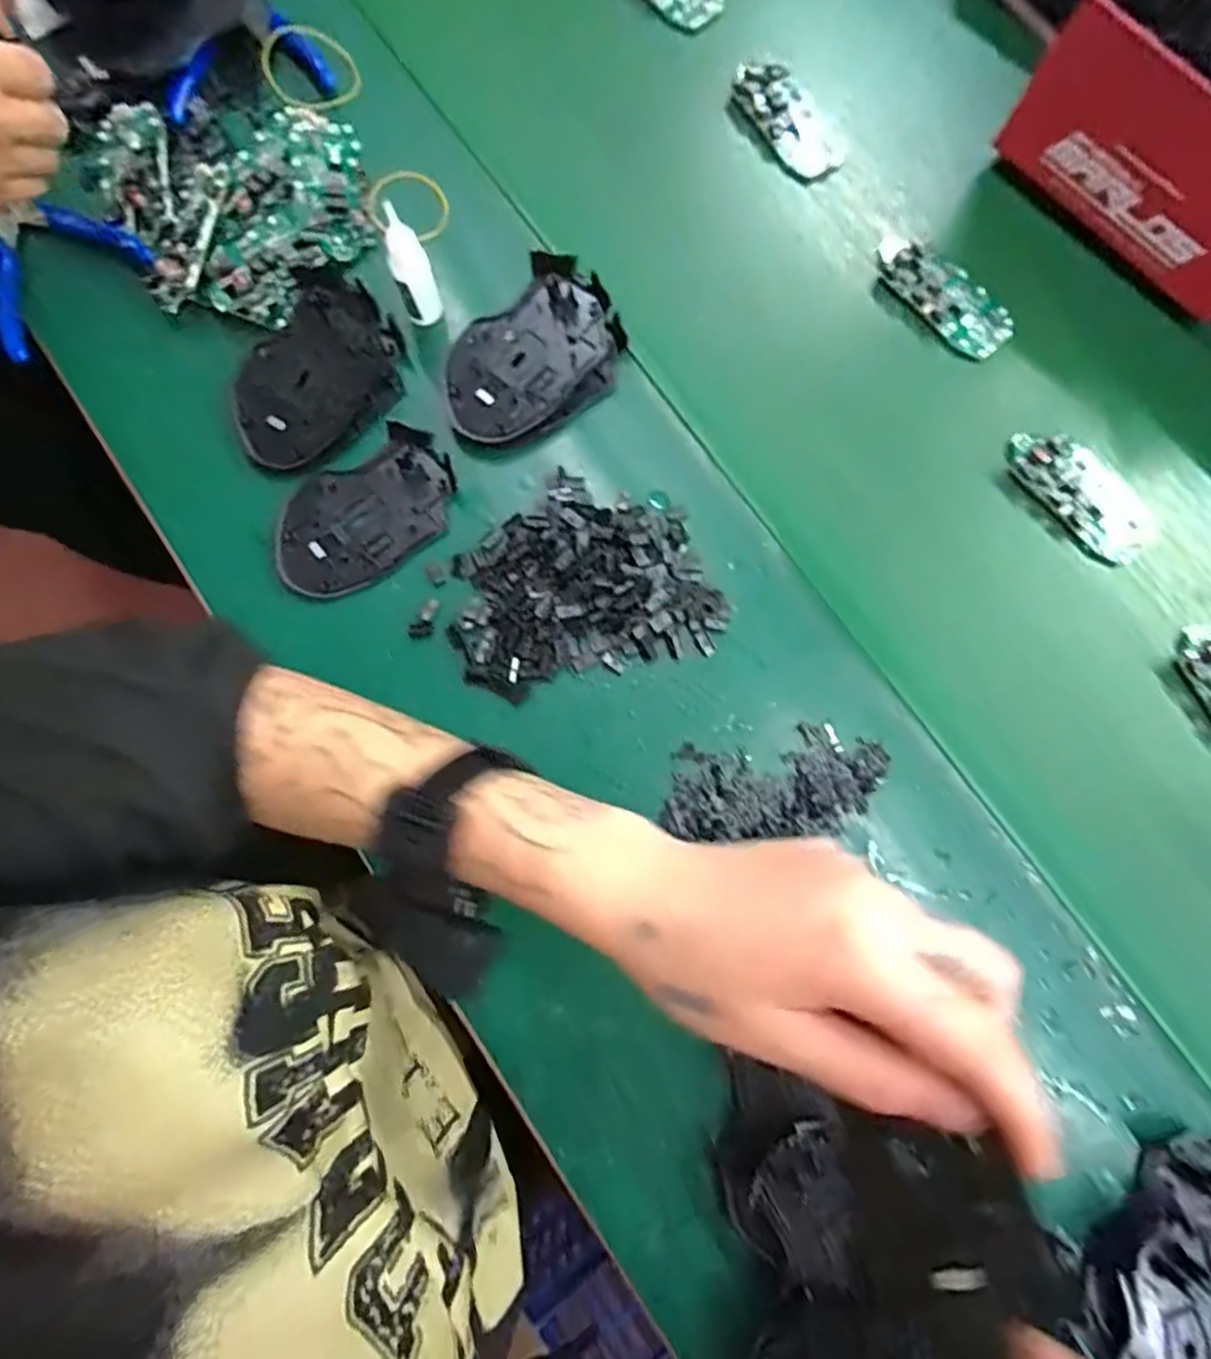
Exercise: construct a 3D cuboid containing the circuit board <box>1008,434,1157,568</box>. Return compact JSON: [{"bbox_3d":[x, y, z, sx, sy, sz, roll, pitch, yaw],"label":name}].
[{"bbox_3d":[0.296,-0.117,0.426,0.049,0.016,0.099,-41,83,-8],"label":"circuit board"}]

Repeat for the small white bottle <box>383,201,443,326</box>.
[{"bbox_3d":[-0.112,-0.238,0.396,0.021,0.070,0.017,-14,80,-3],"label":"small white bottle"}]

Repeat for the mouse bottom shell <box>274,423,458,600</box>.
[{"bbox_3d":[-0.143,-0.097,0.406,0.114,0.011,0.073,-35,82,-7],"label":"mouse bottom shell"}]

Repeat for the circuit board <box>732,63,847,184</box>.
[{"bbox_3d":[0.129,-0.384,0.470,0.048,0.012,0.093,-36,82,-7],"label":"circuit board"}]

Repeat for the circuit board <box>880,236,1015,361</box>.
[{"bbox_3d":[0.221,-0.254,0.445,0.045,0.009,0.101,-44,83,-8],"label":"circuit board"}]

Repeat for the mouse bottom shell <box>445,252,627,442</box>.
[{"bbox_3d":[-0.047,-0.195,0.411,0.113,0.032,0.071,-42,83,-8],"label":"mouse bottom shell"}]

